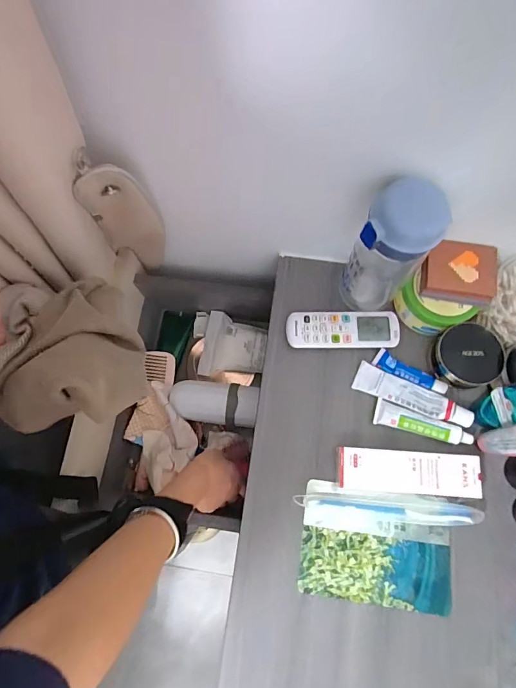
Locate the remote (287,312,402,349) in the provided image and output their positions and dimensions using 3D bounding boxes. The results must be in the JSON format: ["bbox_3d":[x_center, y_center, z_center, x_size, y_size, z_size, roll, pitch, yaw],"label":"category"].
[{"bbox_3d":[0.110,-0.018,0.510,0.143,0.017,0.048,-1,75,1],"label":"remote"}]

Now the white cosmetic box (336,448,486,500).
[{"bbox_3d":[0.173,0.149,0.458,0.159,0.024,0.048,2,75,2],"label":"white cosmetic box"}]

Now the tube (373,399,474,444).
[{"bbox_3d":[0.201,0.096,0.477,0.114,0.011,0.032,14,75,5],"label":"tube"}]

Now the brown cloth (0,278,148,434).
[{"bbox_3d":[-0.163,0.005,0.332,0.119,0.074,0.118,-4,75,0],"label":"brown cloth"}]

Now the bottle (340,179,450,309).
[{"bbox_3d":[0.141,-0.096,0.440,0.070,0.191,0.062,26,77,8],"label":"bottle"}]

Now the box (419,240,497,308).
[{"bbox_3d":[0.239,-0.088,0.470,0.085,0.022,0.072,11,75,5],"label":"box"}]

